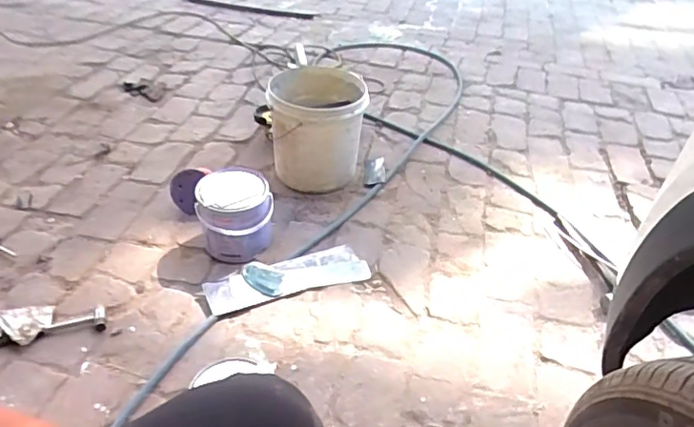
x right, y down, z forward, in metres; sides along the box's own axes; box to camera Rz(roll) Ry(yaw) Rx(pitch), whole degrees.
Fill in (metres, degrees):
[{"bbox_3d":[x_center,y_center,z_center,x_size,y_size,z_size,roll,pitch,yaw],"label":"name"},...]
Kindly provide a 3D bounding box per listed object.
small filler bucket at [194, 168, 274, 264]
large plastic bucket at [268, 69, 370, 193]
[{"bbox_3d":[-0.250,0.010,1.232,0.163,0.160,0.167,-7,40,-11],"label":"small filler bucket"},{"bbox_3d":[-0.084,-0.217,1.475,0.232,0.270,0.255,1,39,-1],"label":"large plastic bucket"}]

